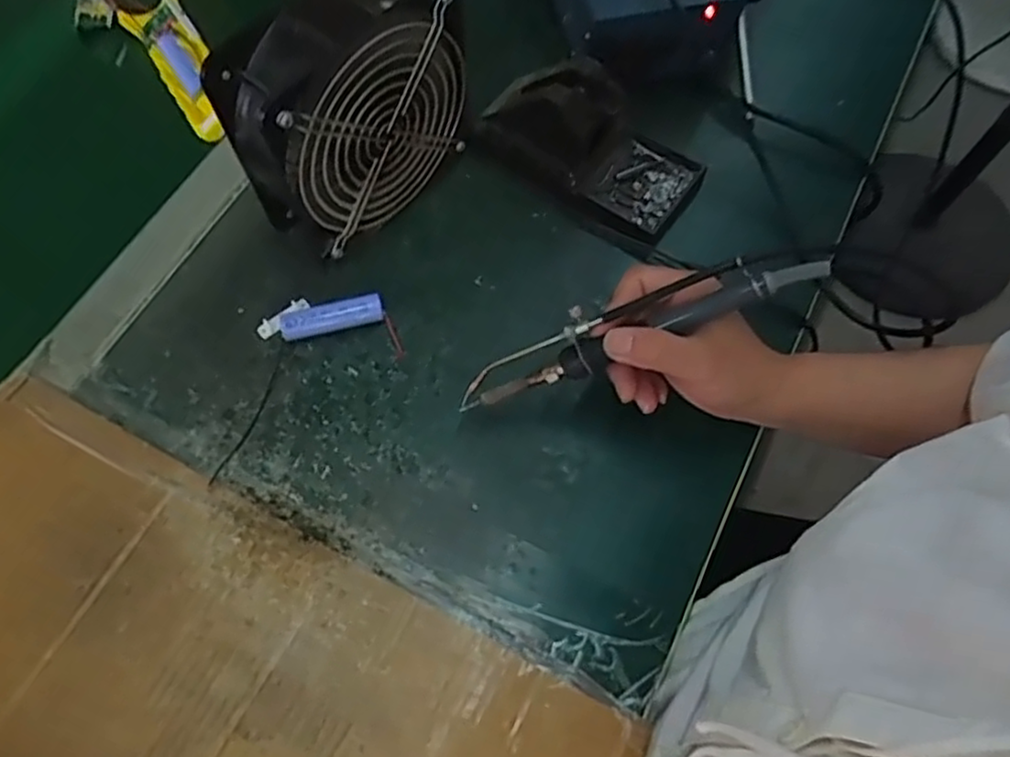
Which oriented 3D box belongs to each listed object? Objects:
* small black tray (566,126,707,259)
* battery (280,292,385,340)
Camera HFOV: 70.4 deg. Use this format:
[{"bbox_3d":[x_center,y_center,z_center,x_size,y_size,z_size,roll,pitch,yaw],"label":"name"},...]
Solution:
[{"bbox_3d":[0.094,-0.136,0.521,0.071,0.031,0.080,33,68,14],"label":"small black tray"},{"bbox_3d":[-0.114,-0.041,0.472,0.067,0.021,0.021,-12,66,-5],"label":"battery"}]

